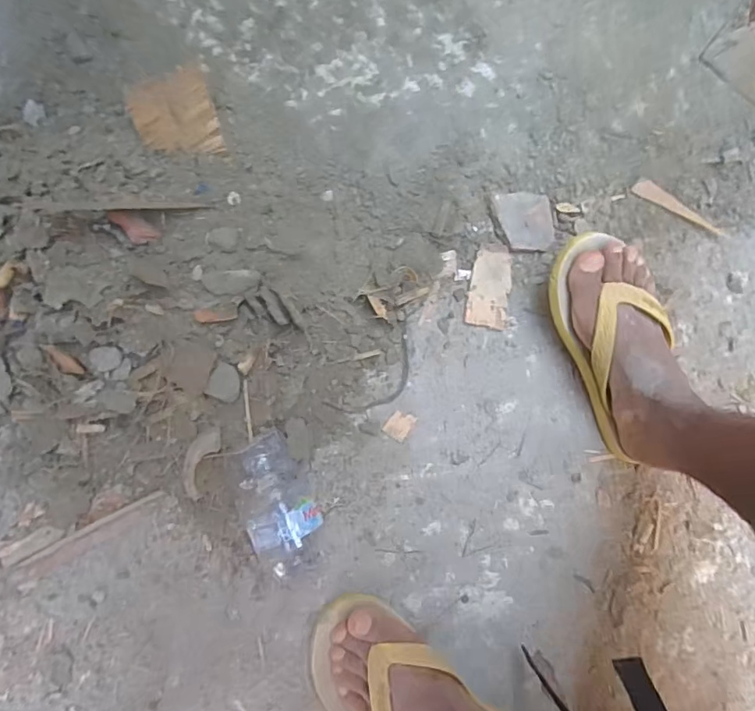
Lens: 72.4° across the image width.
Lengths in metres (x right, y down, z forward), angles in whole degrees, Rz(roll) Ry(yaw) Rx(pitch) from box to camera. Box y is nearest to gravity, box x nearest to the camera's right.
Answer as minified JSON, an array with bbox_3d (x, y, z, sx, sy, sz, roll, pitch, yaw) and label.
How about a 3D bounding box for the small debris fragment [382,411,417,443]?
[{"bbox_3d":[0.022,0.067,0.498,0.024,0.004,0.028,35,83,-3],"label":"small debris fragment"}]

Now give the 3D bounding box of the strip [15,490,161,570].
[{"bbox_3d":[-0.250,0.150,0.448,0.127,0.004,0.008,-26,89,-8],"label":"strip"}]

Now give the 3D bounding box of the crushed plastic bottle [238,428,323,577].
[{"bbox_3d":[-0.085,0.126,0.450,0.058,0.061,0.109,-22,88,-8],"label":"crushed plastic bottle"}]

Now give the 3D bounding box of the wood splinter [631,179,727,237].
[{"bbox_3d":[0.323,-0.157,0.547,0.113,0.006,0.017,24,83,-4],"label":"wood splinter"}]

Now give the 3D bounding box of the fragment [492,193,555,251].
[{"bbox_3d":[0.148,-0.134,0.517,0.065,0.008,0.056,-8,98,-20],"label":"fragment"}]

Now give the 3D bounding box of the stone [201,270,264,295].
[{"bbox_3d":[-0.116,-0.060,0.418,0.046,0.014,0.021,-6,86,-27],"label":"stone"}]

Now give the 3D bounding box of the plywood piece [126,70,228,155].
[{"bbox_3d":[-0.166,-0.194,0.426,0.068,0.007,0.063,-10,108,10],"label":"plywood piece"}]

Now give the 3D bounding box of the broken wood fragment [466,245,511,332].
[{"bbox_3d":[0.113,-0.070,0.514,0.041,0.007,0.082,8,85,-6],"label":"broken wood fragment"}]

